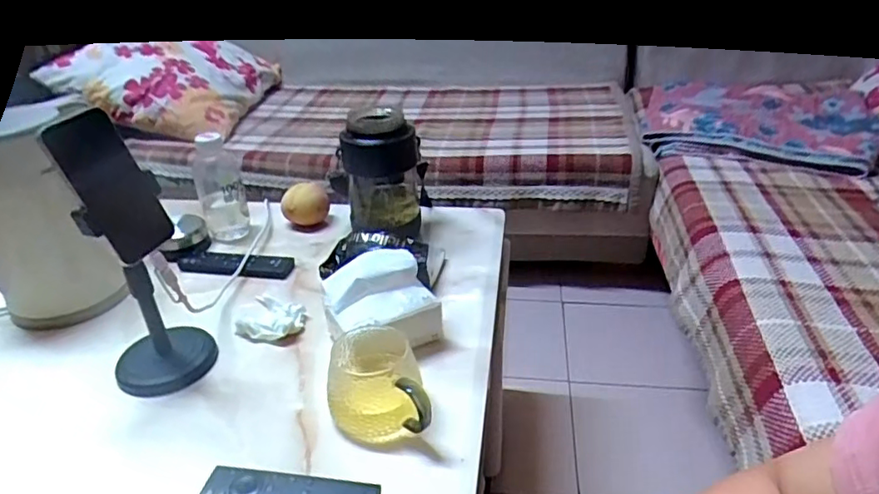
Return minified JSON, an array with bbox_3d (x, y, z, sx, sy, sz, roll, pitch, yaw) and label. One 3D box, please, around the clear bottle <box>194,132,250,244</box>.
[{"bbox_3d":[-0.353,-0.100,0.921,0.070,0.164,0.069,-15,32,-18],"label":"clear bottle"}]

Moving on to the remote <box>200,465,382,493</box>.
[{"bbox_3d":[-0.133,0.219,0.511,0.156,0.019,0.032,1,31,8],"label":"remote"}]

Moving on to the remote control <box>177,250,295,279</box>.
[{"bbox_3d":[-0.301,0.022,0.858,0.171,0.014,0.050,2,29,10],"label":"remote control"}]

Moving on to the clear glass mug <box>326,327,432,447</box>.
[{"bbox_3d":[-0.067,0.138,0.587,0.090,0.074,0.117,-9,29,-10],"label":"clear glass mug"}]

